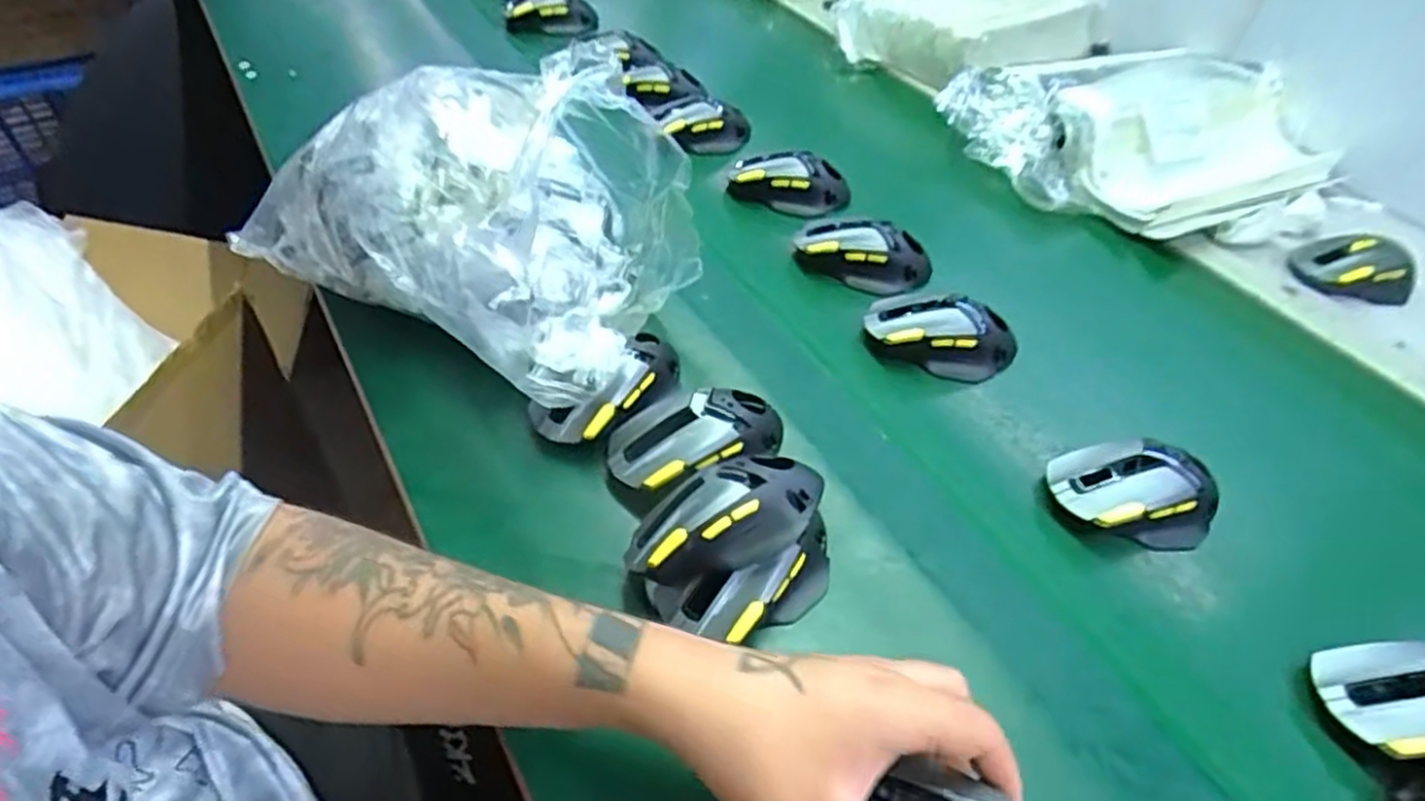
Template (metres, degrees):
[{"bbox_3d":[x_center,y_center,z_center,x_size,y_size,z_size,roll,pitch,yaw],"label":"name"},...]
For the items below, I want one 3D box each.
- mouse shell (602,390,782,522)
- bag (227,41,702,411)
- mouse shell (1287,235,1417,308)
[{"bbox_3d":[-0.012,0.028,0.502,0.120,0.040,0.066,-23,53,-21],"label":"mouse shell"},{"bbox_3d":[-0.175,-0.158,0.534,0.345,0.168,0.174,29,52,17],"label":"bag"},{"bbox_3d":[0.564,-0.117,0.661,0.101,0.041,0.051,11,49,8],"label":"mouse shell"}]

